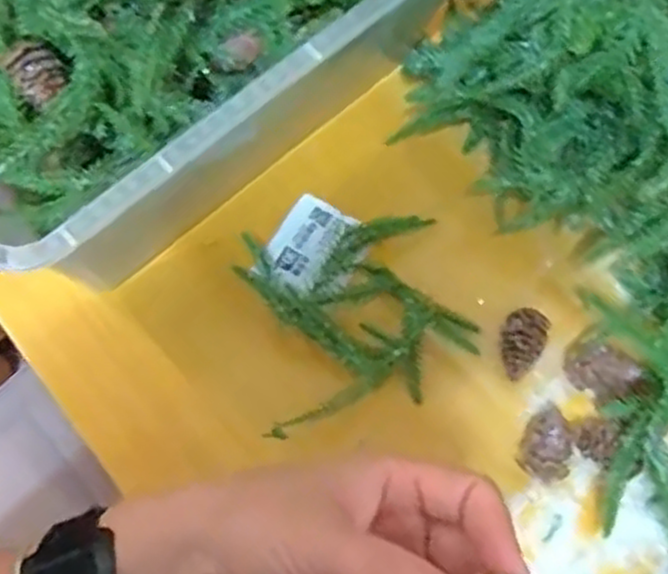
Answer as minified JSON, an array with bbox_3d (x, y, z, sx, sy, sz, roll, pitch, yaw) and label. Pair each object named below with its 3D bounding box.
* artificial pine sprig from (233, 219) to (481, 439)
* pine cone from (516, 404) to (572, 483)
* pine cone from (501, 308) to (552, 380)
[{"bbox_3d":[0.009,0.006,0.398,0.106,0.032,0.115,-16,67,-6],"label":"artificial pine sprig"},{"bbox_3d":[0.103,0.075,0.370,0.021,0.023,0.038,21,69,10],"label":"pine cone"},{"bbox_3d":[0.095,0.028,0.388,0.021,0.017,0.036,21,69,10],"label":"pine cone"}]

